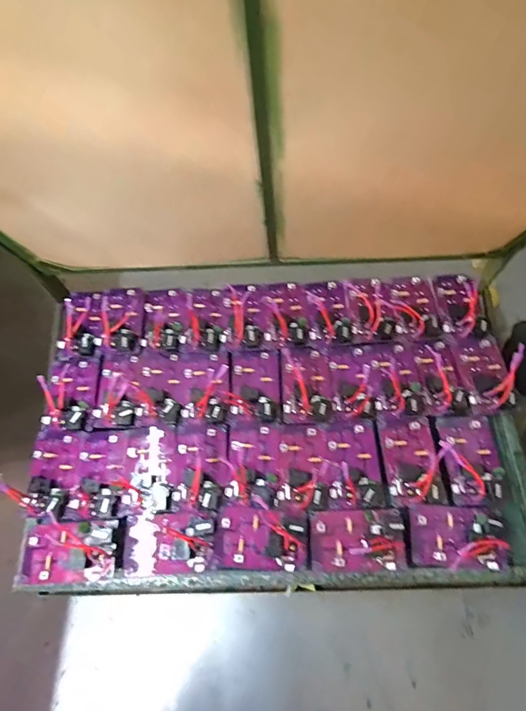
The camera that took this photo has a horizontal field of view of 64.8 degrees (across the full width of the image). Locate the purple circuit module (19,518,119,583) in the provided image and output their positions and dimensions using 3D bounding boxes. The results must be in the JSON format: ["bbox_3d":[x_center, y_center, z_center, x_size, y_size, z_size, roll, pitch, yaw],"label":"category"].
[{"bbox_3d":[-0.294,0.293,0.628,0.138,0.026,0.083,-2,65,1],"label":"purple circuit module"}]

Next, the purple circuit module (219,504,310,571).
[{"bbox_3d":[0.002,0.274,0.619,0.132,0.014,0.083,6,65,4],"label":"purple circuit module"}]

